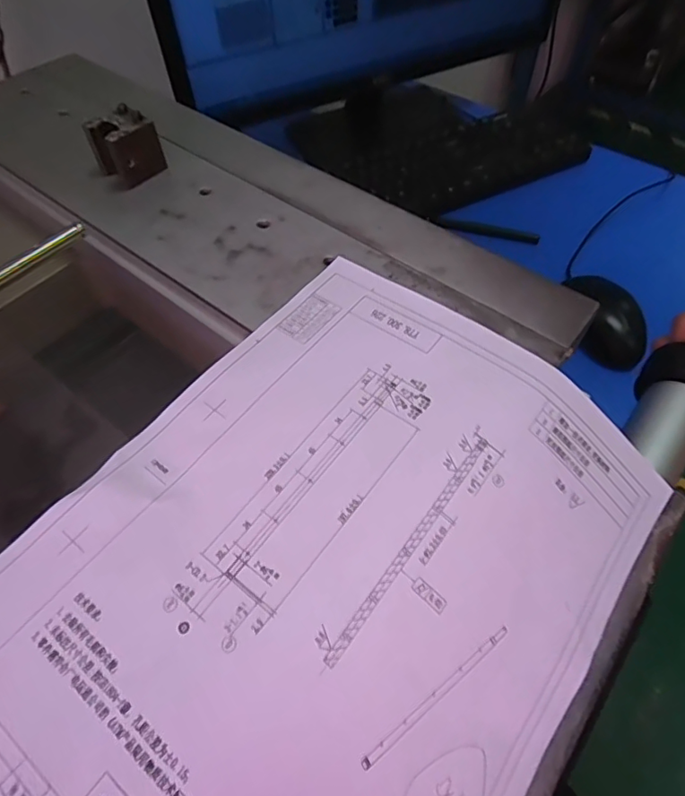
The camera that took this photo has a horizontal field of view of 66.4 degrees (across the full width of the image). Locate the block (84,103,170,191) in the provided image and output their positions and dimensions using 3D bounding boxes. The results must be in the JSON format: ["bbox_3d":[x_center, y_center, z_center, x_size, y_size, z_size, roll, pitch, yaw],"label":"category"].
[{"bbox_3d":[-0.132,-0.153,0.319,0.033,0.032,0.028,-39,63,-23],"label":"block"}]

